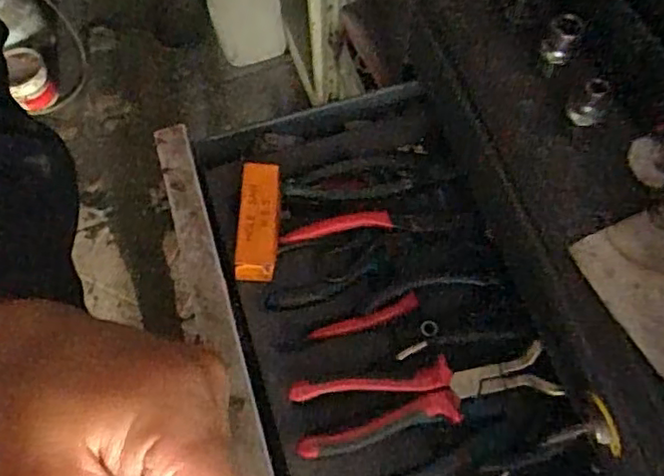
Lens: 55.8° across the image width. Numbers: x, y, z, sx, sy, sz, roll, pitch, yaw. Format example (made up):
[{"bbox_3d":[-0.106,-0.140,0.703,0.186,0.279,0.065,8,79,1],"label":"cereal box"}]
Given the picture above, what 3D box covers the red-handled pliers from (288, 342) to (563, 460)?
[{"bbox_3d":[0.056,0.097,0.393,0.161,0.012,0.044,-12,64,-5],"label":"red-handled pliers"}]

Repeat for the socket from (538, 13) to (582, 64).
[{"bbox_3d":[0.138,-0.122,0.378,0.018,0.017,0.028,24,67,12],"label":"socket"}]

